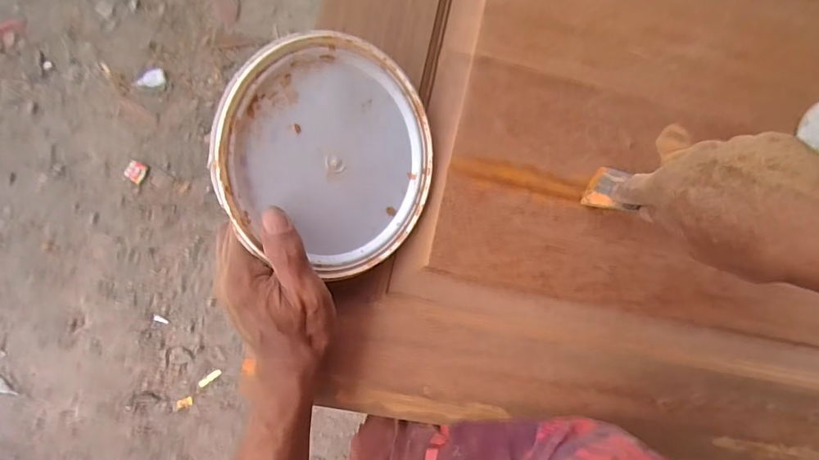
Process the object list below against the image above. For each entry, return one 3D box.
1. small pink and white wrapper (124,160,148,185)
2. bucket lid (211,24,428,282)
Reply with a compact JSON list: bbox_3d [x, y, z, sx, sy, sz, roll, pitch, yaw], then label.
[{"bbox_3d":[-0.662,-0.141,1.141,0.042,0.013,0.047,28,90,-7],"label":"small pink and white wrapper"},{"bbox_3d":[-0.054,-0.056,0.356,0.173,0.010,0.164,-9,104,-38],"label":"bucket lid"}]

